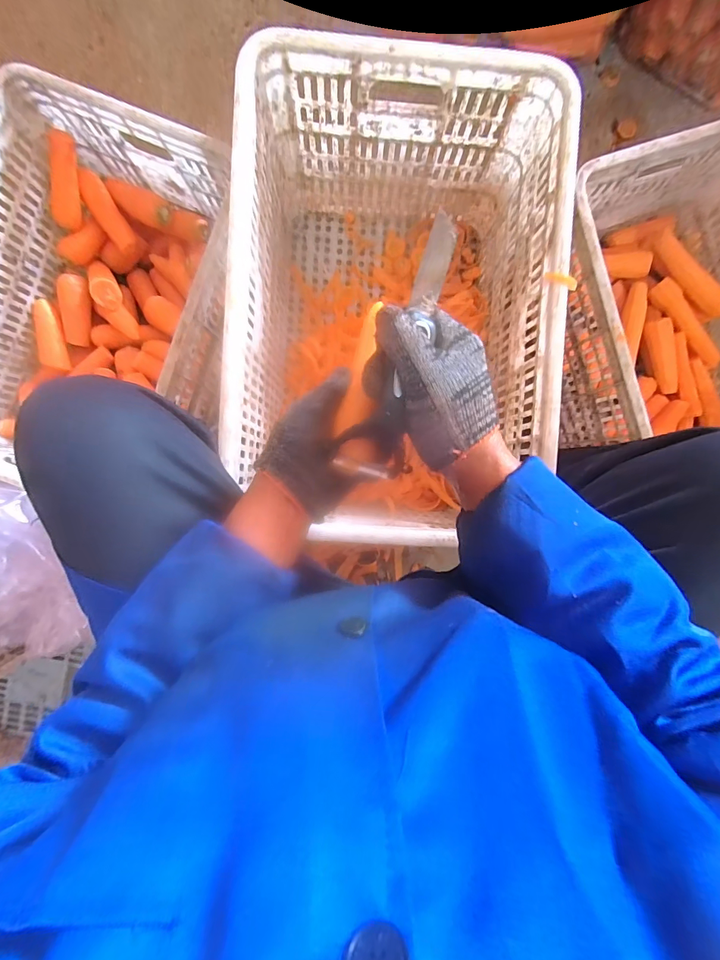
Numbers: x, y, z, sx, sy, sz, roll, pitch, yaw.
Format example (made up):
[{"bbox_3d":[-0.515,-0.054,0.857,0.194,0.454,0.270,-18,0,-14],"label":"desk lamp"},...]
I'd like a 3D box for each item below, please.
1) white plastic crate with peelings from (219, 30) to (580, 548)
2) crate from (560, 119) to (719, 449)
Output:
[{"bbox_3d":[0.044,-0.231,0.655,0.417,0.327,0.598,2,93,-1],"label":"white plastic crate with peelings"},{"bbox_3d":[0.529,-0.246,0.675,0.362,0.240,0.503,-16,93,0],"label":"crate"}]

